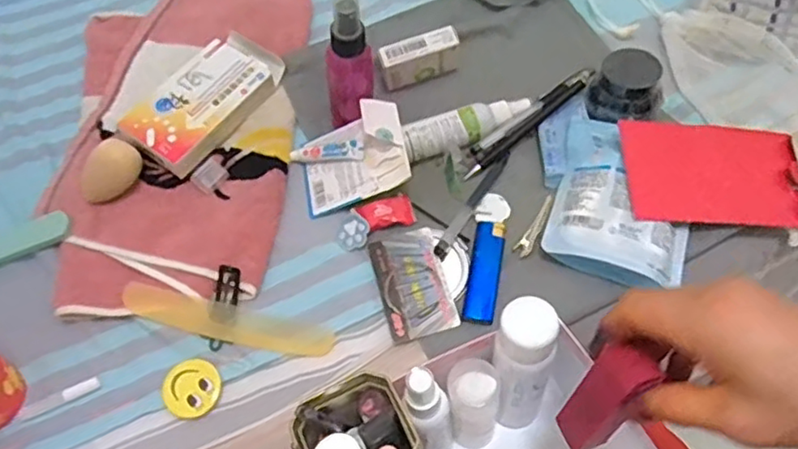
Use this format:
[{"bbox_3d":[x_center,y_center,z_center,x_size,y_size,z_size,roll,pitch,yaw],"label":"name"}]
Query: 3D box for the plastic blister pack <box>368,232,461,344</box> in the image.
[{"bbox_3d":[0.011,0.046,0.504,0.052,0.007,0.081,-15,61,-4],"label":"plastic blister pack"}]

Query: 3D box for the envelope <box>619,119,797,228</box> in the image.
[{"bbox_3d":[0.257,-0.042,0.522,0.151,0.006,0.086,3,70,-10],"label":"envelope"}]

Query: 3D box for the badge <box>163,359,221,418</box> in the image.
[{"bbox_3d":[-0.153,0.120,0.476,0.040,0.006,0.041,-2,61,3],"label":"badge"}]

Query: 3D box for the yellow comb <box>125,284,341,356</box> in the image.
[{"bbox_3d":[-0.133,0.076,0.499,0.165,0.004,0.027,13,72,3],"label":"yellow comb"}]

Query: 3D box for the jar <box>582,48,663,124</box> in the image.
[{"bbox_3d":[0.190,-0.116,0.551,0.052,0.052,0.051,-2,61,3],"label":"jar"}]

